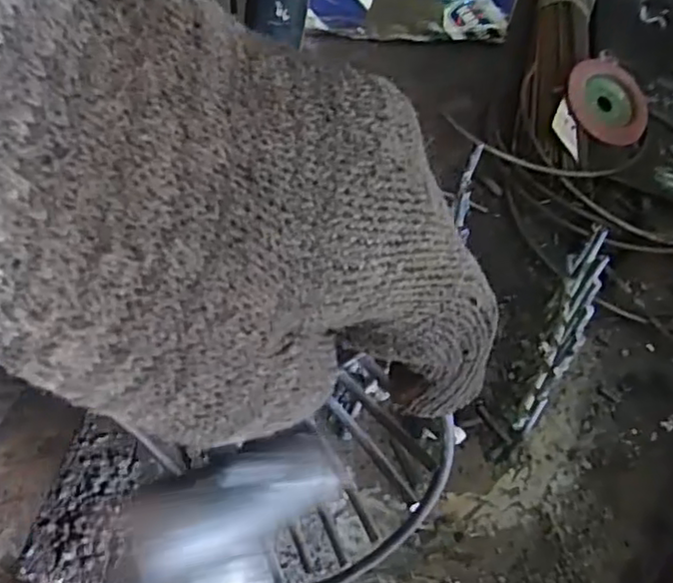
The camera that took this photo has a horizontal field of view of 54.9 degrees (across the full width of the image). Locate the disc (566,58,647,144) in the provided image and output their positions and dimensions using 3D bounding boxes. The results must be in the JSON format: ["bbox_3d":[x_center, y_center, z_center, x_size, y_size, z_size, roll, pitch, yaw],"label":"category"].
[{"bbox_3d":[0.246,-0.173,0.589,0.080,0.004,0.085,4,72,-13],"label":"disc"}]

